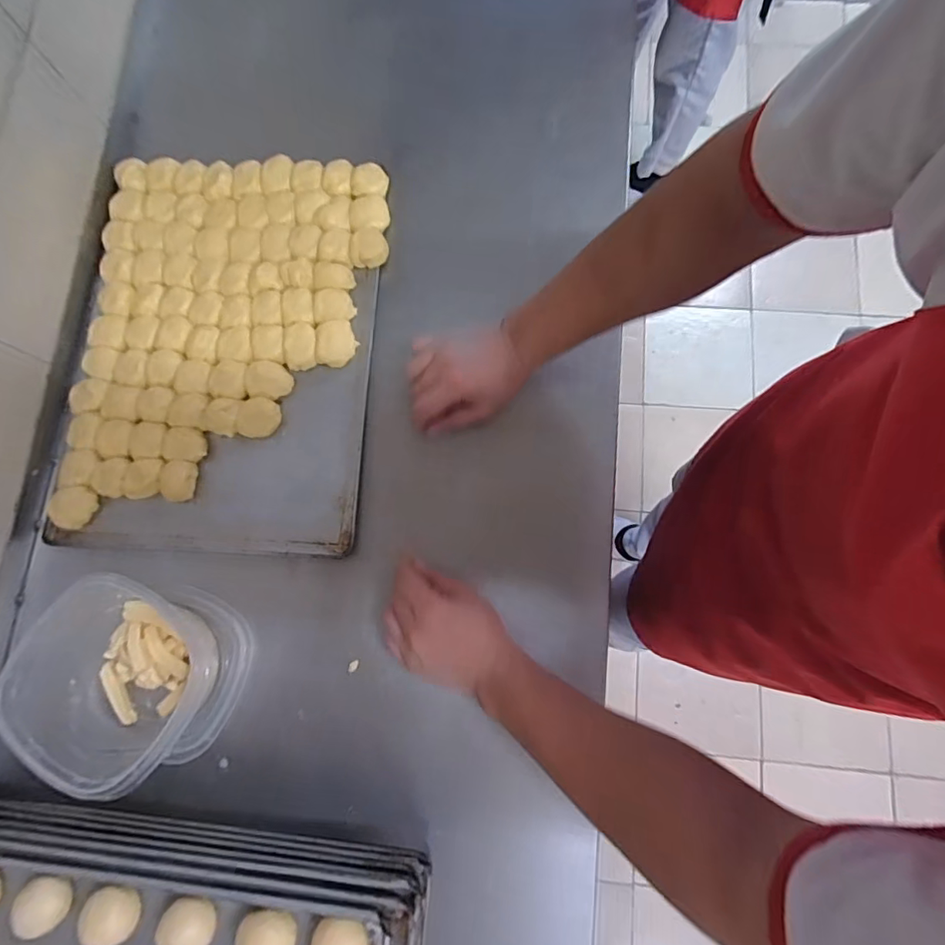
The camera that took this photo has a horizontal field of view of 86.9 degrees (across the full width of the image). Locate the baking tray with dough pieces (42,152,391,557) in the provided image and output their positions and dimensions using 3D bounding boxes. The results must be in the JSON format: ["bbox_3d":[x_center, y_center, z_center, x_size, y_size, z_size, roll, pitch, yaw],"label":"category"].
[{"bbox_3d":[-0.271,-0.145,0.548,0.320,0.028,0.445,3,78,1],"label":"baking tray with dough pieces"}]

